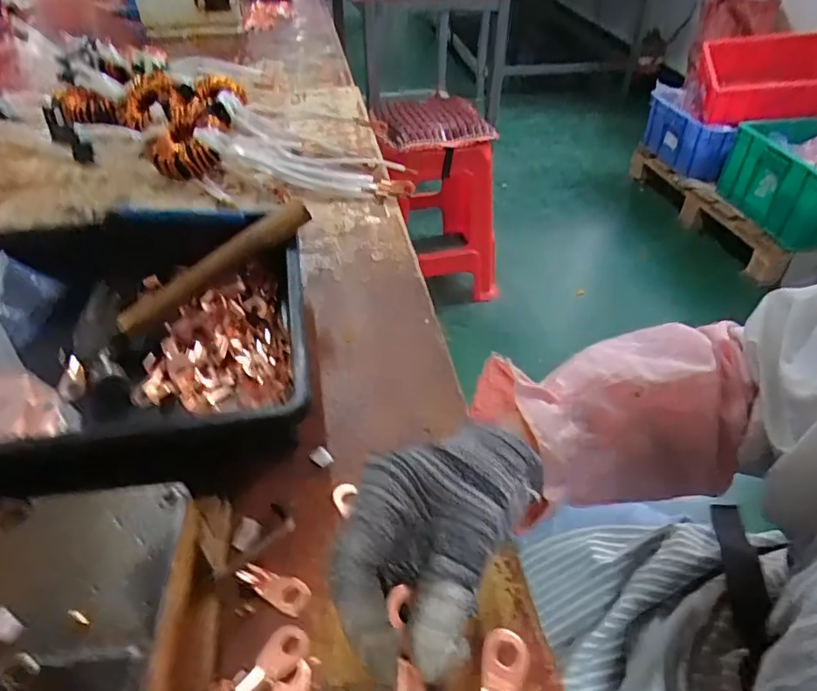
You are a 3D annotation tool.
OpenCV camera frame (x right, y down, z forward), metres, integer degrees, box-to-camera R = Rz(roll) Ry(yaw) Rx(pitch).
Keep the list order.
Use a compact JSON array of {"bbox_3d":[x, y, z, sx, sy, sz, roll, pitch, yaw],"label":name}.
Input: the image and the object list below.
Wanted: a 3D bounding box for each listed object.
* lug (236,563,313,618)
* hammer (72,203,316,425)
[{"bbox_3d":[-0.078,0.138,0.308,0.042,0.006,0.018,19,46,19],"label":"lug"},{"bbox_3d":[-0.180,-0.047,0.445,0.229,0.032,0.120,-42,57,-11],"label":"hammer"}]

